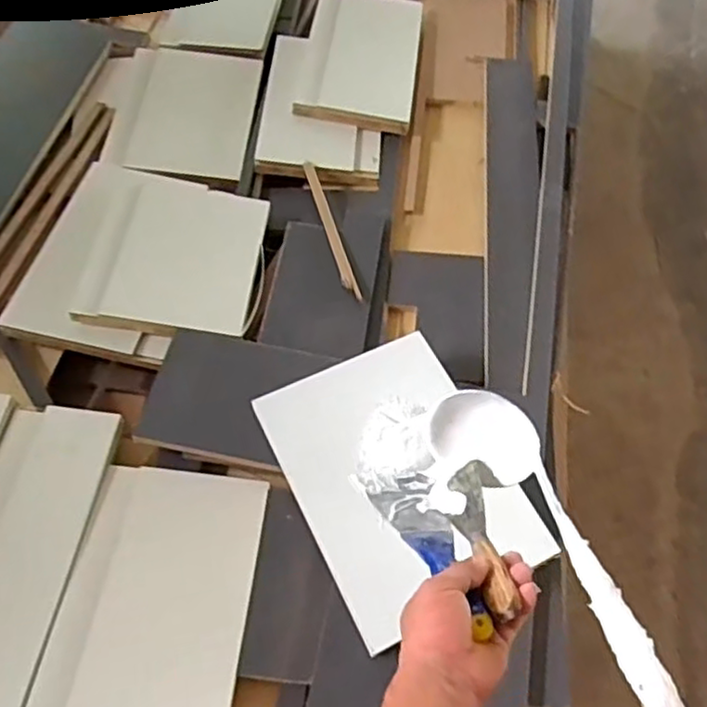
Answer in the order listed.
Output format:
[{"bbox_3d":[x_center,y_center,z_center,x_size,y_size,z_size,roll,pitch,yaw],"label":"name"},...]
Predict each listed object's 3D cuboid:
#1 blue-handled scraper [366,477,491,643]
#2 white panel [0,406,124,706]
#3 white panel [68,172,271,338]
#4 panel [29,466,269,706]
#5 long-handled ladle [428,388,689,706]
[{"bbox_3d":[0.070,0.169,0.618,0.066,0.017,0.203,-12,25,-11],"label":"blue-handled scraper"},{"bbox_3d":[-0.422,0.241,0.846,0.154,0.020,0.389,6,59,2],"label":"white panel"},{"bbox_3d":[-0.286,-0.169,1.122,0.266,0.018,0.306,7,59,3],"label":"white panel"},{"bbox_3d":[-0.237,0.298,0.830,0.216,0.018,0.331,6,59,2],"label":"panel"},{"bbox_3d":[0.183,0.209,0.503,0.078,0.096,0.487,-12,38,-11],"label":"long-handled ladle"}]

